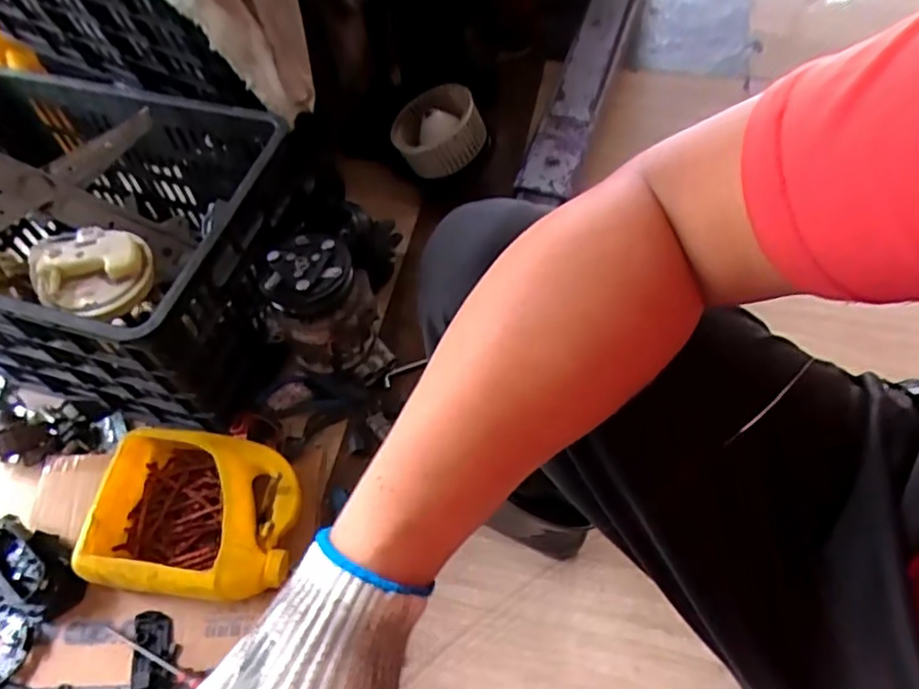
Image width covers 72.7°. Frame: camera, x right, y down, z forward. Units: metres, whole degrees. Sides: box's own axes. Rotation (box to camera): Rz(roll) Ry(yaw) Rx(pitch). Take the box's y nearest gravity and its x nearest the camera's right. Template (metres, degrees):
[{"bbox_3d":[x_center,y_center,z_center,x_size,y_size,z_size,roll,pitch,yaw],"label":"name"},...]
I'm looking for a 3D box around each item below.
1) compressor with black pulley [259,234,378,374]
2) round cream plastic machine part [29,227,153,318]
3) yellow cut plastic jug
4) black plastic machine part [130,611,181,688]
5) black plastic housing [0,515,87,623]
[{"bbox_3d":[-0.170,-0.046,0.778,0.106,0.148,0.111,-1,59,1],"label":"compressor with black pulley"},{"bbox_3d":[-0.396,-0.079,0.666,0.099,0.045,0.099,-1,59,1],"label":"round cream plastic machine part"},{"bbox_3d":[-0.297,0.196,0.718,0.215,0.089,0.169,5,59,5],"label":"yellow cut plastic jug"},{"bbox_3d":[-0.334,0.339,0.679,0.046,0.019,0.091,-8,59,-3],"label":"black plastic machine part"},{"bbox_3d":[-0.482,0.260,0.703,0.124,0.069,0.085,26,63,16],"label":"black plastic housing"}]

